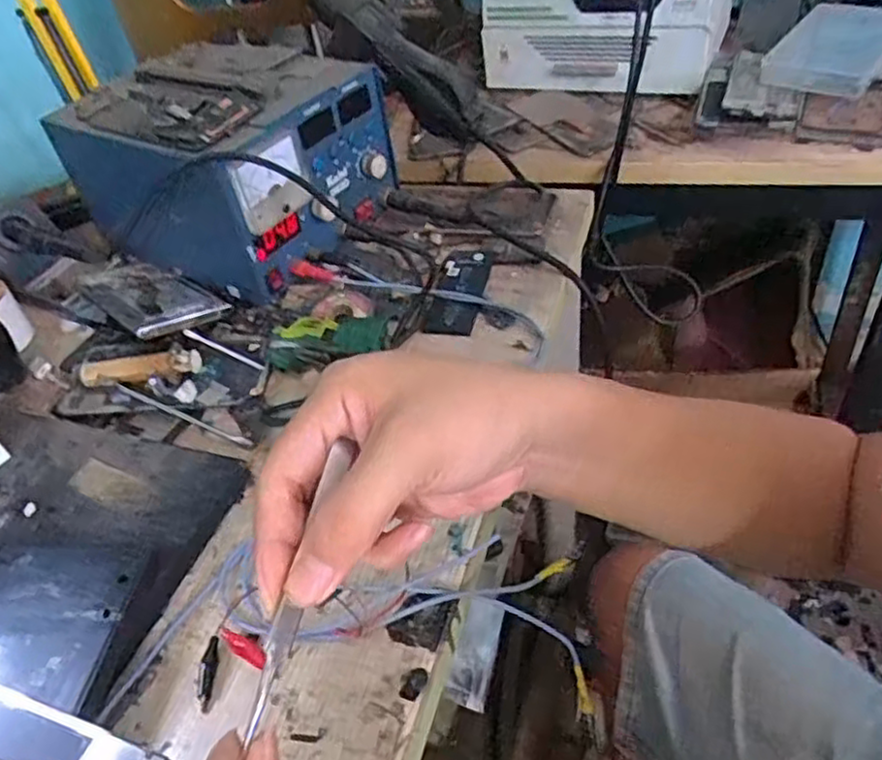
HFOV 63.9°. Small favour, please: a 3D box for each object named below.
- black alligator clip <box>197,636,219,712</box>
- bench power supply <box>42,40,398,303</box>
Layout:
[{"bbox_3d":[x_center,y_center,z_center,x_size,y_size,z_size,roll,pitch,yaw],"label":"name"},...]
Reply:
[{"bbox_3d":[-0.121,0.151,0.364,0.009,0.005,0.036,-7,44,4],"label":"black alligator clip"},{"bbox_3d":[-0.177,-0.203,0.612,0.230,0.120,0.201,23,53,31],"label":"bench power supply"}]

